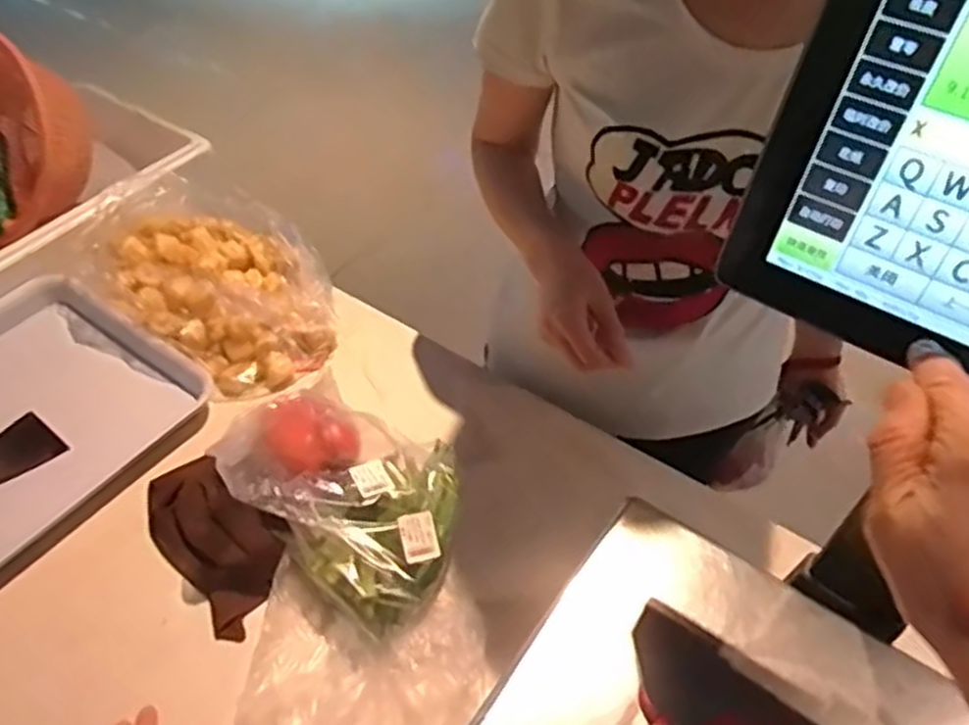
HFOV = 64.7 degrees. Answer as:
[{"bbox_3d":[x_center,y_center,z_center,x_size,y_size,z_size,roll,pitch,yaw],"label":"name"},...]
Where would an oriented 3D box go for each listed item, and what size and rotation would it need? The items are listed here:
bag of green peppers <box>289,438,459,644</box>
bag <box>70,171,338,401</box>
[{"bbox_3d":[-0.074,0.139,0.676,0.132,0.062,0.166,36,55,25],"label":"bag of green peppers"},{"bbox_3d":[-0.302,-0.102,0.896,0.308,0.068,0.217,31,53,21],"label":"bag"}]

